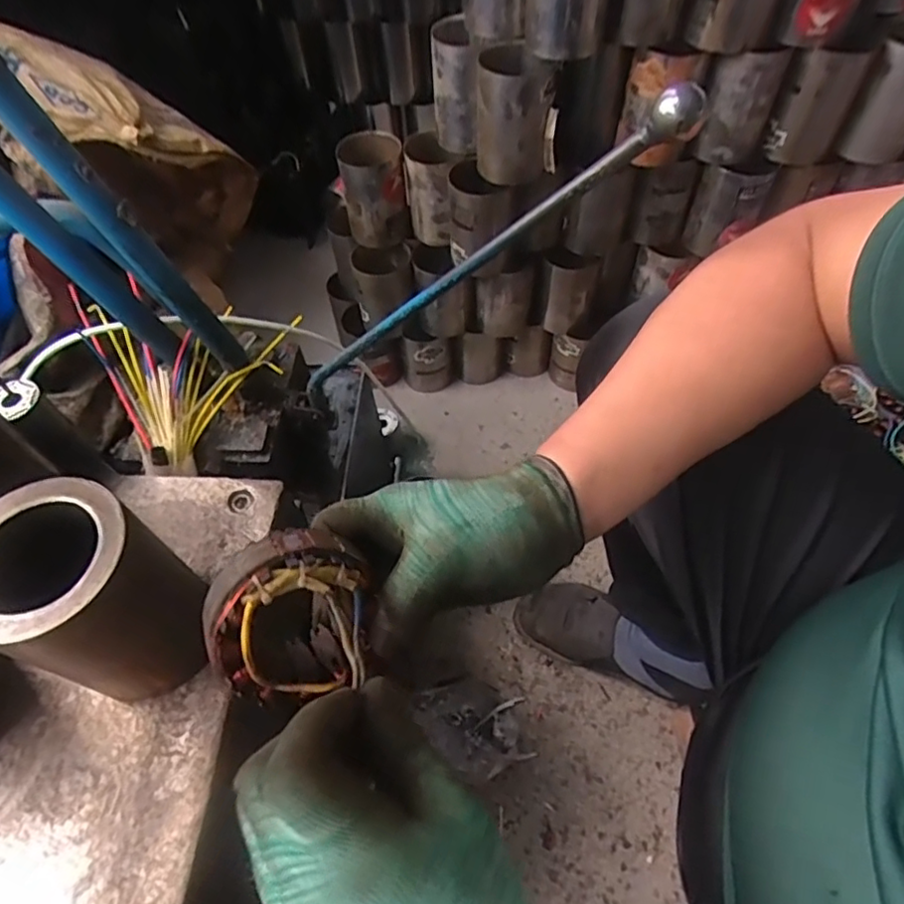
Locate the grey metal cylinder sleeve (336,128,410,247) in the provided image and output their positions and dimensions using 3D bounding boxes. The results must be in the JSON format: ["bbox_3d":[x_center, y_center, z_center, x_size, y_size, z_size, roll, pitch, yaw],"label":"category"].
[{"bbox_3d":[-0.115,-0.389,0.892,0.092,0.136,0.086,-8,57,-2],"label":"grey metal cylinder sleeve"}]

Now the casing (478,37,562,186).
[{"bbox_3d":[0.081,-0.423,0.750,0.100,0.126,0.098,-4,57,0],"label":"casing"}]

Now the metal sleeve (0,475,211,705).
[{"bbox_3d":[-0.204,0.082,0.347,0.093,0.115,0.097,21,60,16],"label":"metal sleeve"}]

